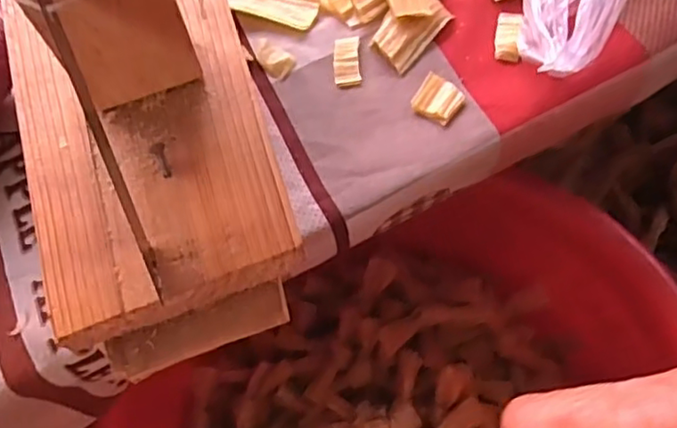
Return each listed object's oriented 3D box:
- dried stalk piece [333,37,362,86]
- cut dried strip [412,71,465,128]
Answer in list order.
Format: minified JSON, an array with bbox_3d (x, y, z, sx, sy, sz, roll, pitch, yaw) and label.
[{"bbox_3d":[0.004,-0.069,0.289,0.012,0.004,0.025,-3,69,1],"label":"dried stalk piece"},{"bbox_3d":[0.044,-0.050,0.281,0.019,0.004,0.019,31,73,13],"label":"cut dried strip"}]

